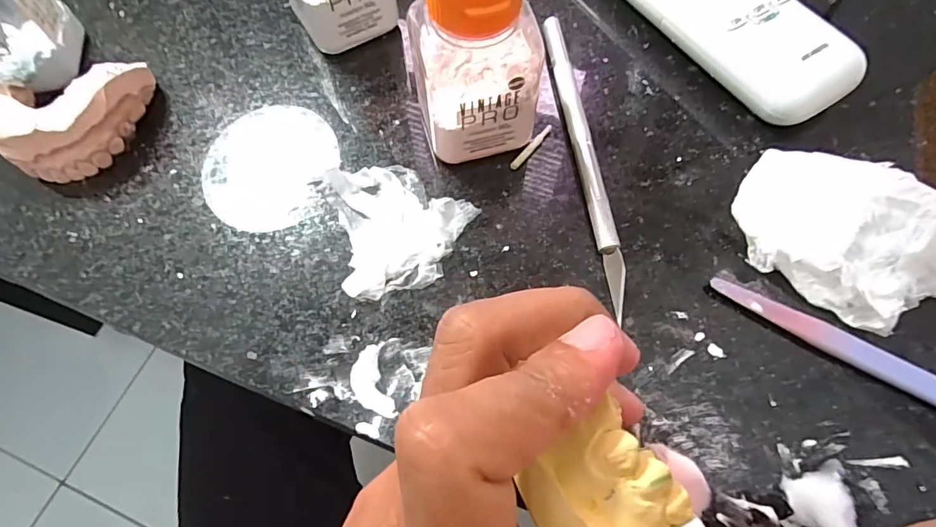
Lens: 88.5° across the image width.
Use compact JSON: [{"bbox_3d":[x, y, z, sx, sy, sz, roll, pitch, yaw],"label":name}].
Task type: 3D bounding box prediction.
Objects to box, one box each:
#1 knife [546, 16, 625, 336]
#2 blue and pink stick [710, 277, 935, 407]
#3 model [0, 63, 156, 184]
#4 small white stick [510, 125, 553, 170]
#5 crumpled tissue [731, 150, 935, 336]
[{"bbox_3d":[0.046,-0.046,0.193,0.008,0.007,0.135,-6,67,-2],"label":"knife"},{"bbox_3d":[0.145,0.037,0.154,0.132,0.009,0.010,29,70,12],"label":"blue and pink stick"},{"bbox_3d":[-0.157,-0.057,0.190,0.058,0.024,0.042,-18,68,-7],"label":"model"},{"bbox_3d":[0.026,-0.048,0.196,0.004,0.004,0.026,34,71,14],"label":"small white stick"},{"bbox_3d":[0.145,0.001,0.156,0.113,0.033,0.047,39,72,15],"label":"crumpled tissue"}]

